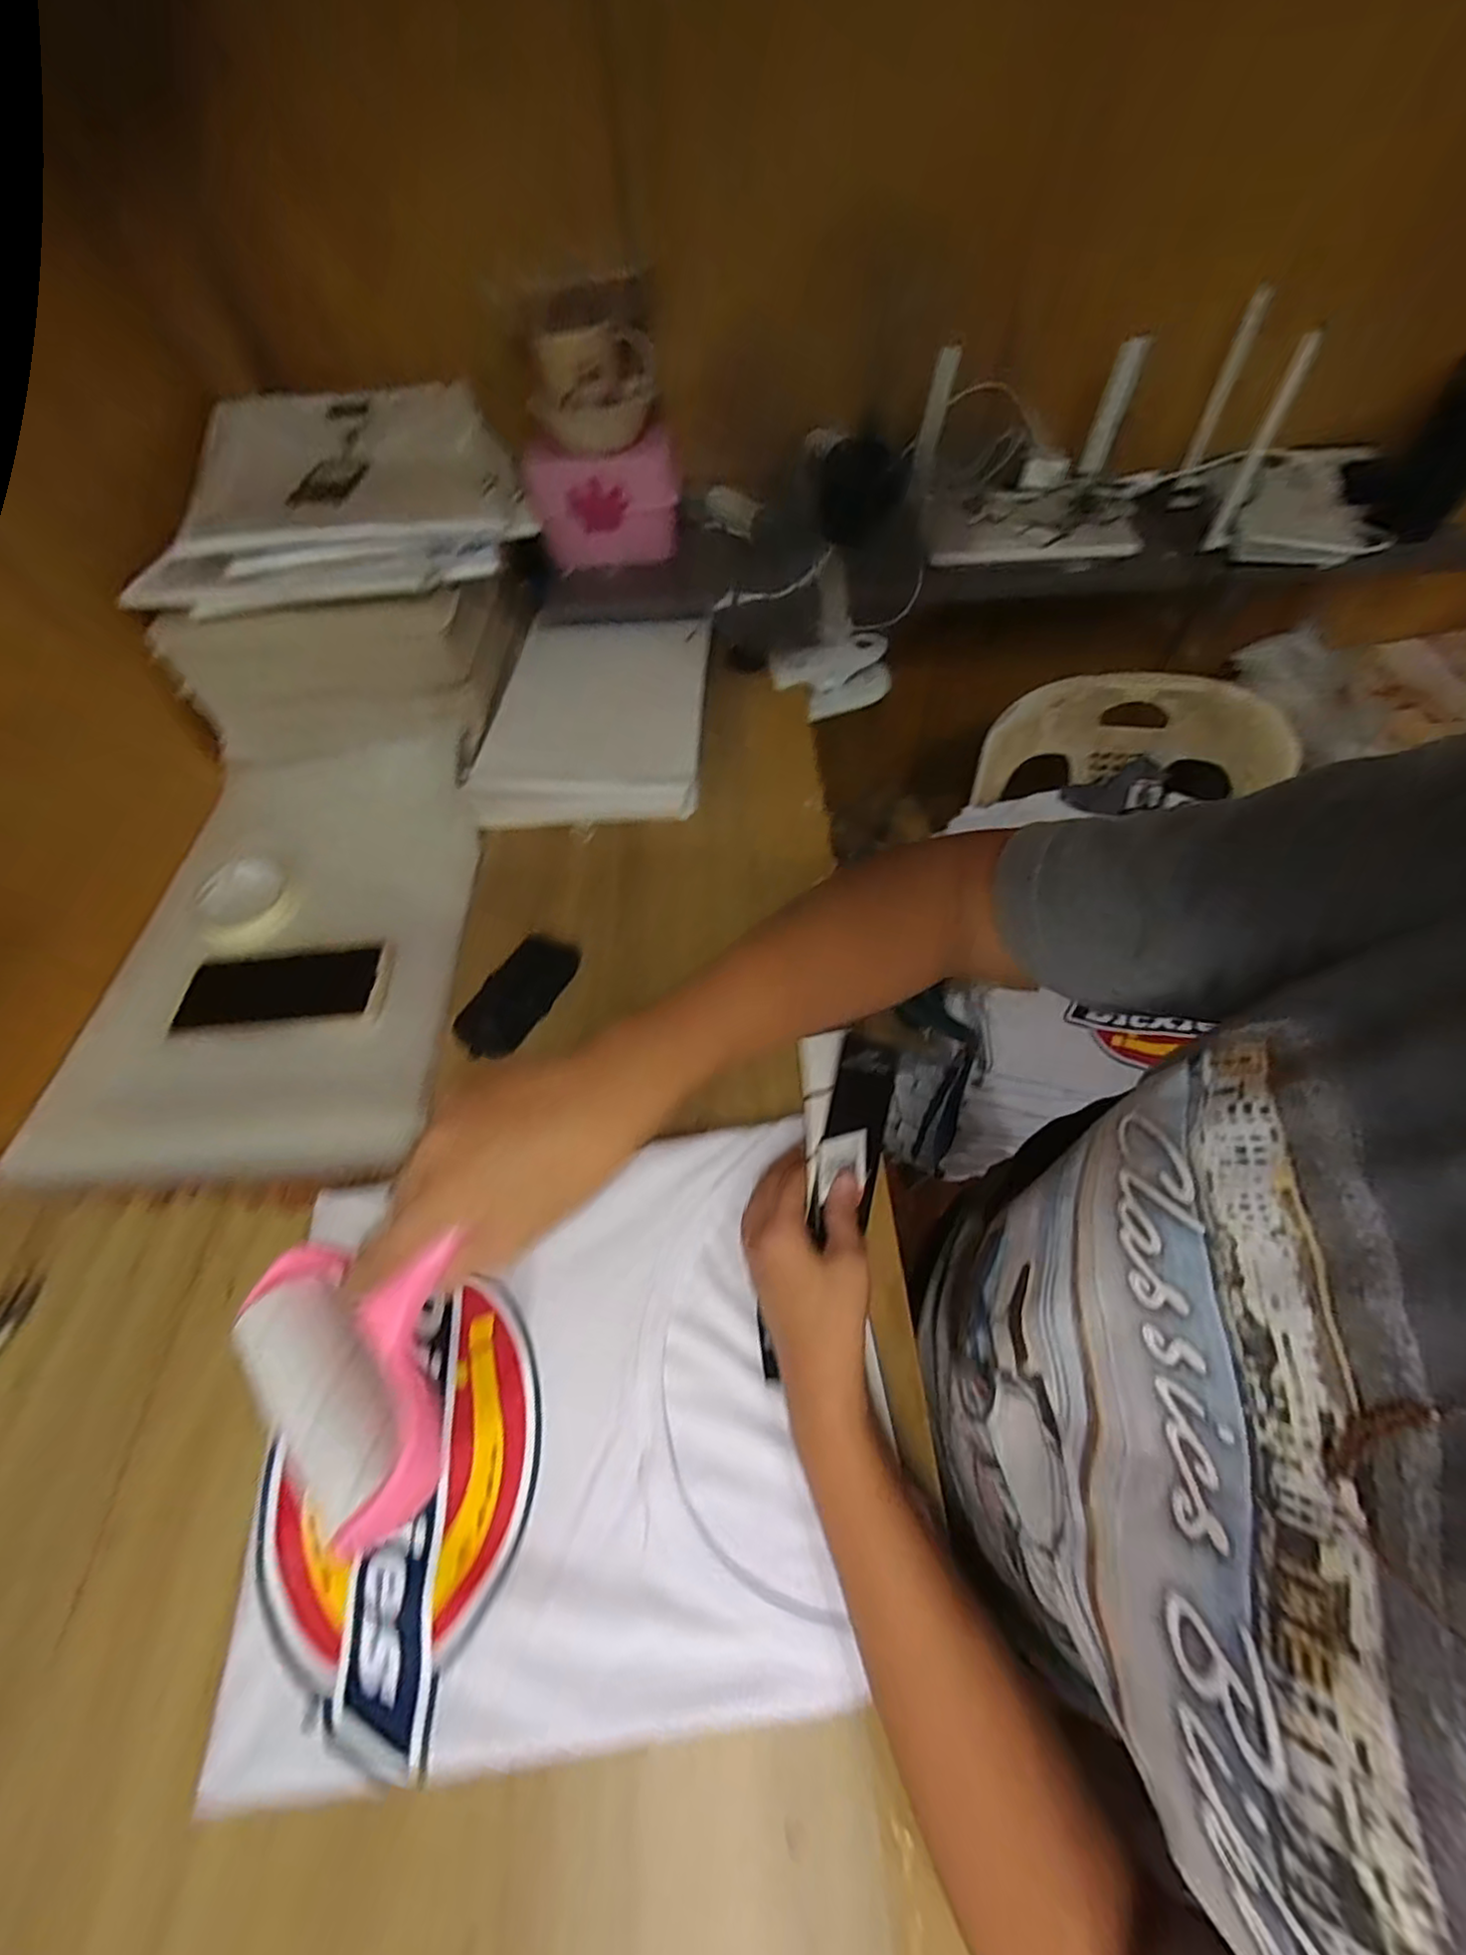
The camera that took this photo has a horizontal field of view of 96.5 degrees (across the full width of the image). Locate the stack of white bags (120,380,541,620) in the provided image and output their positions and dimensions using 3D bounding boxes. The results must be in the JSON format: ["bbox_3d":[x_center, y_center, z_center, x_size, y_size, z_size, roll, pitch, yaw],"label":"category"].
[{"bbox_3d":[-0.363,-0.465,0.625,0.324,0.057,0.348,-11,56,-5],"label":"stack of white bags"}]

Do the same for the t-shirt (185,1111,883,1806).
[{"bbox_3d":[-0.099,0.225,0.352,0.286,0.017,0.258,-9,58,-2],"label":"t-shirt"}]

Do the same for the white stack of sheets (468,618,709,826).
[{"bbox_3d":[-0.139,-0.287,0.690,0.214,0.041,0.301,0,55,3],"label":"white stack of sheets"}]

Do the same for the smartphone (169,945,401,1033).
[{"bbox_3d":[-0.357,0.007,0.523,0.152,0.015,0.067,-5,55,0],"label":"smartphone"}]

